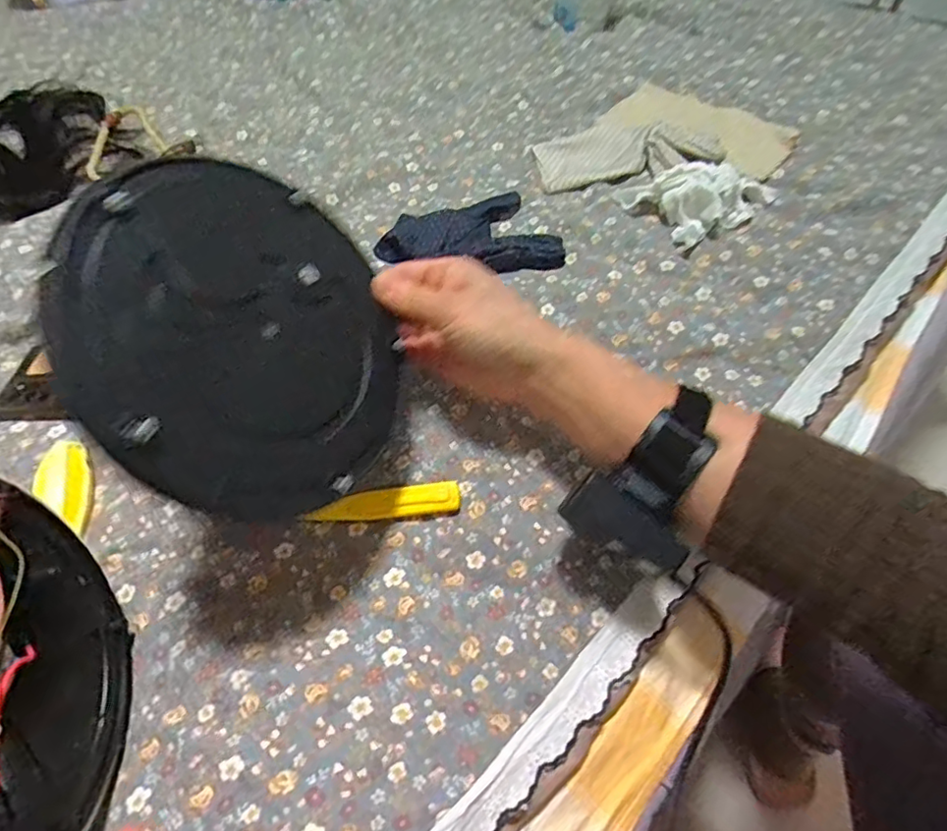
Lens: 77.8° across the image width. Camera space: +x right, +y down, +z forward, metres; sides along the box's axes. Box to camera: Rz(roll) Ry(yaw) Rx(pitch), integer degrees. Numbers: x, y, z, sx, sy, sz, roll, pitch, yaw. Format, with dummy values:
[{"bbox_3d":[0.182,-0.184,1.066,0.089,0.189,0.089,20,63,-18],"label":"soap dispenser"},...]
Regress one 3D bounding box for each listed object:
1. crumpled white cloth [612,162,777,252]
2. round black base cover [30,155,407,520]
[{"bbox_3d":[0.211,-0.205,0.538,0.120,0.050,0.085,-22,57,-13],"label":"crumpled white cloth"},{"bbox_3d":[-0.112,-0.040,0.305,0.014,0.175,0.173,-12,21,41],"label":"round black base cover"}]

